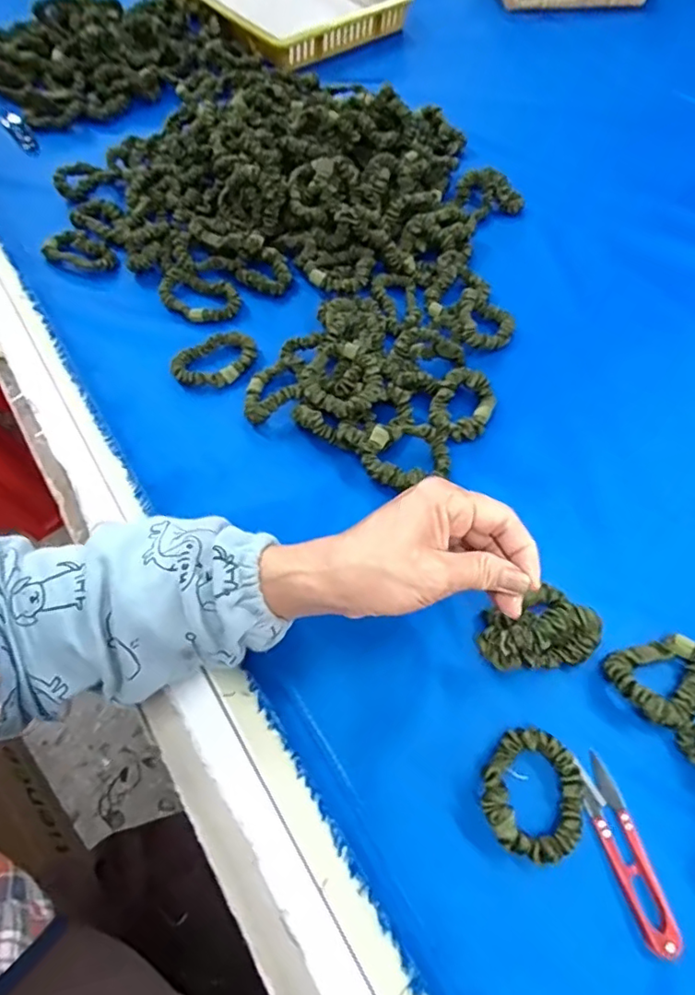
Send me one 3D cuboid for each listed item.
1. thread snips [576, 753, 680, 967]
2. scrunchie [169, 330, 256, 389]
[{"bbox_3d":[0.160,0.204,0.330,0.025,0.011,0.098,-13,59,-8],"label":"thread snips"},{"bbox_3d":[-0.122,-0.128,0.527,0.055,0.011,0.074,35,65,19],"label":"scrunchie"}]

